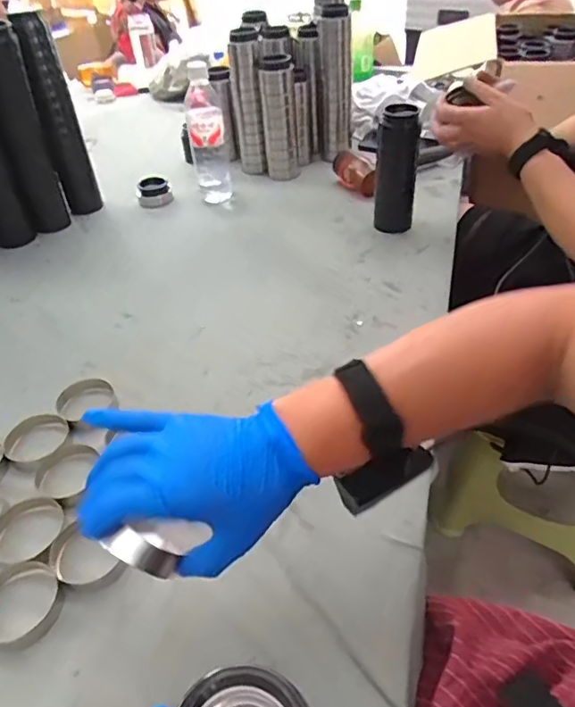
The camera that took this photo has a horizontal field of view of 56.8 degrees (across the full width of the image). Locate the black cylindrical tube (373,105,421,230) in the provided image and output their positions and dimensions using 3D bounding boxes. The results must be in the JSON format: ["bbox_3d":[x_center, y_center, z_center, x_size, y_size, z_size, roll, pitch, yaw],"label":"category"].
[{"bbox_3d":[0.172,-0.287,0.846,0.064,0.191,0.049,6,41,12],"label":"black cylindrical tube"}]

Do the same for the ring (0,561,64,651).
[{"bbox_3d":[-0.221,0.207,0.441,0.062,0.019,0.065,-2,40,2],"label":"ring"}]

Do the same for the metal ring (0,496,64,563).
[{"bbox_3d":[-0.247,0.166,0.505,0.057,0.017,0.066,29,49,33],"label":"metal ring"}]

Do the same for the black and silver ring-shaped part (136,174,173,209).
[{"bbox_3d":[-0.257,-0.312,1.030,0.066,0.046,0.051,-10,40,-8],"label":"black and silver ring-shaped part"}]

